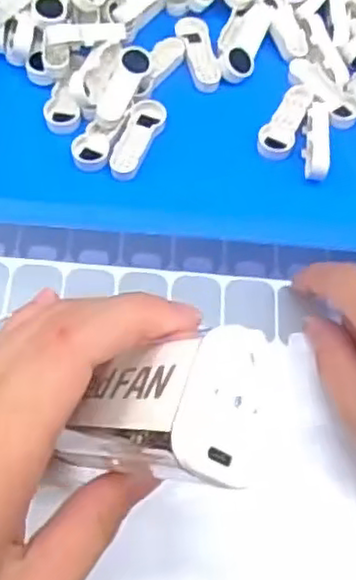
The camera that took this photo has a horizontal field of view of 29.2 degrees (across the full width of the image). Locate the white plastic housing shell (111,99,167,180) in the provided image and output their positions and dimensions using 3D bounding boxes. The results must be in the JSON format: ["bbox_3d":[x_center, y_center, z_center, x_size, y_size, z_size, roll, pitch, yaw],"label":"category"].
[{"bbox_3d":[-0.021,-0.081,0.367,0.018,0.005,0.051,17,63,5],"label":"white plastic housing shell"}]

